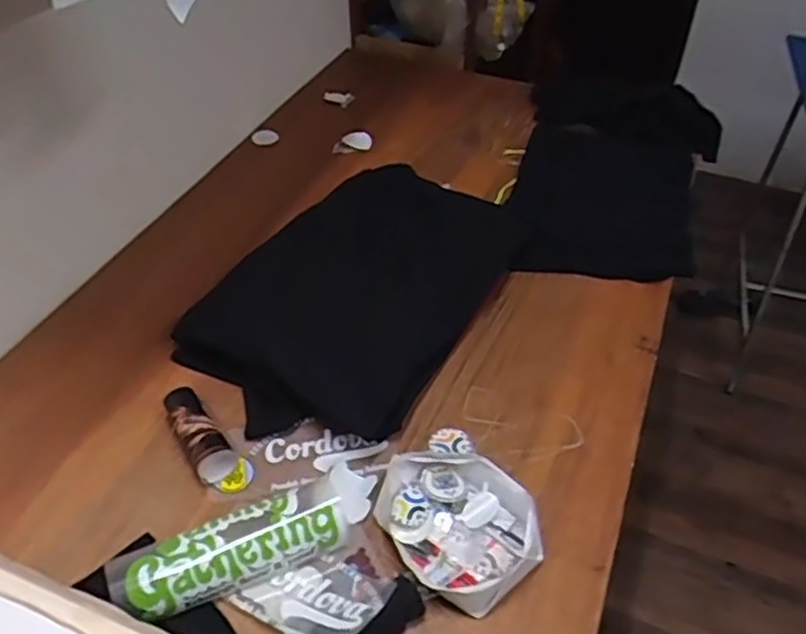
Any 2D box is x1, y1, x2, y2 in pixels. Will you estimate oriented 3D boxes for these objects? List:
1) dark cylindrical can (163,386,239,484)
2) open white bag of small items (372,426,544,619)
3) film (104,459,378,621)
[{"bbox_3d":[-0.270,0.153,0.941,0.052,0.046,0.145,-27,50,-25],"label":"dark cylindrical can"},{"bbox_3d":[0.063,0.237,0.871,0.165,0.045,0.216,-24,50,-23],"label":"open white bag of small items"},{"bbox_3d":[-0.177,0.251,0.838,0.309,0.056,0.110,-19,48,-19],"label":"film"}]

